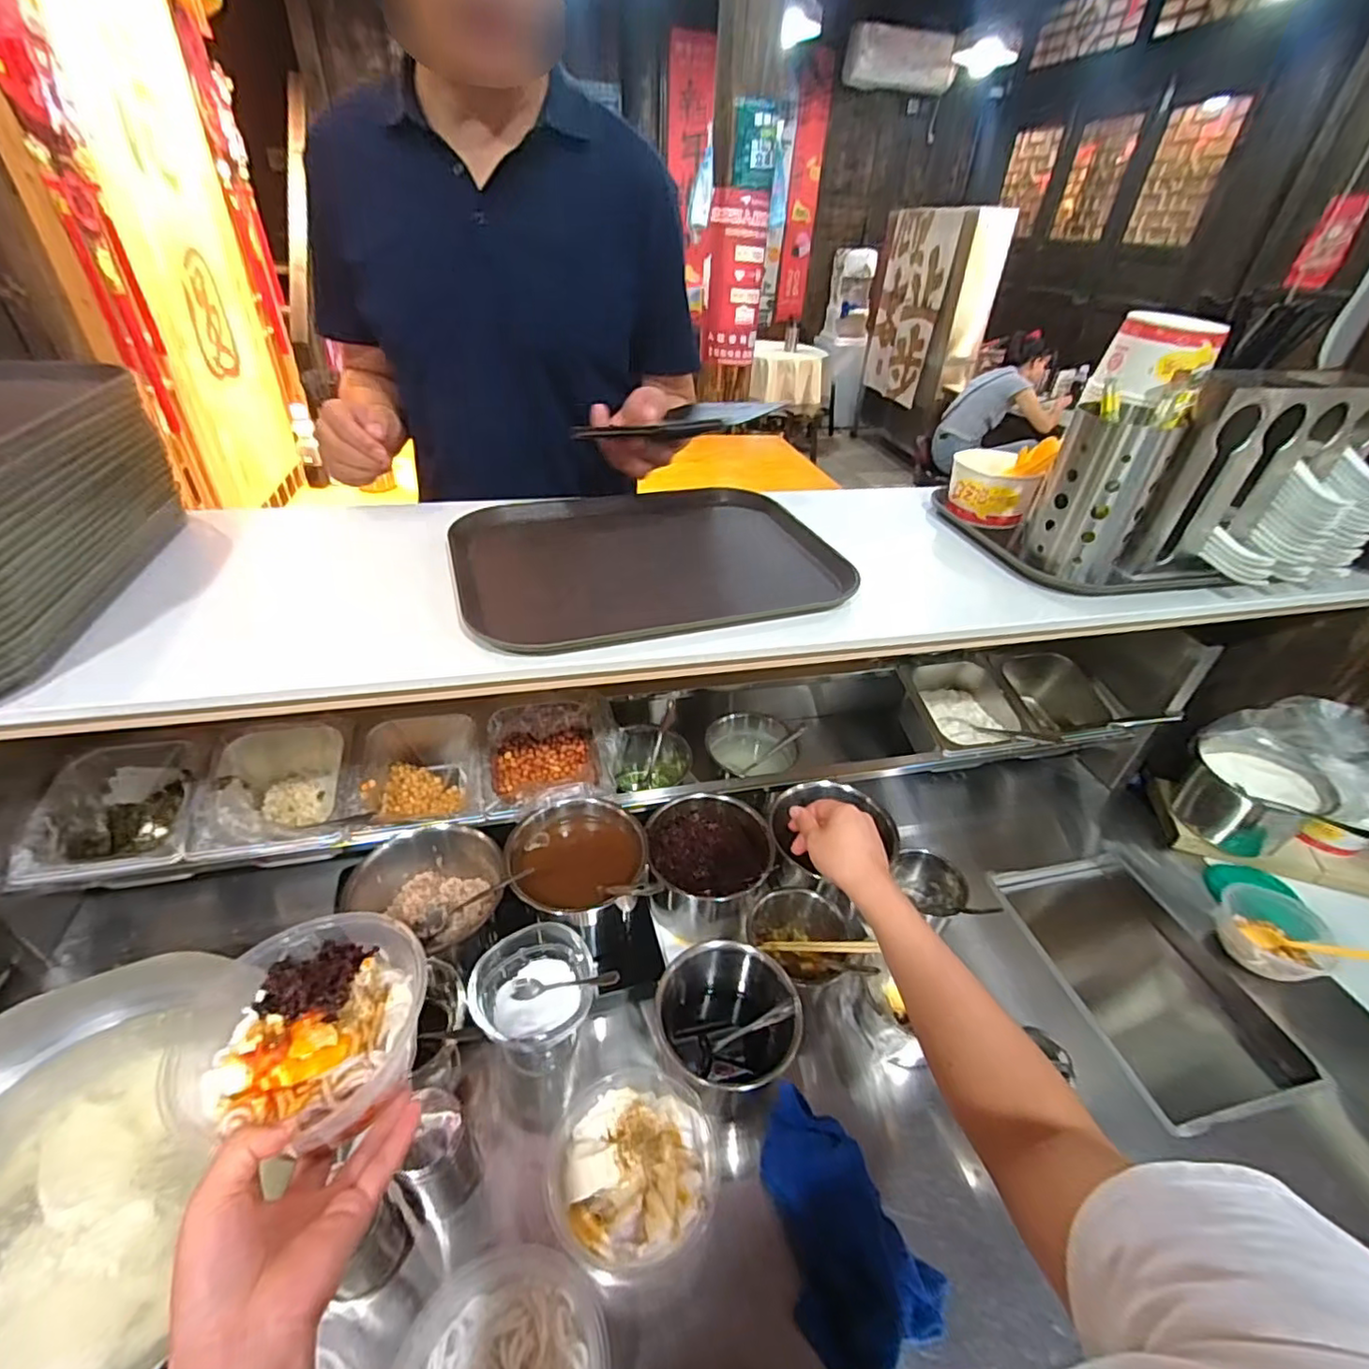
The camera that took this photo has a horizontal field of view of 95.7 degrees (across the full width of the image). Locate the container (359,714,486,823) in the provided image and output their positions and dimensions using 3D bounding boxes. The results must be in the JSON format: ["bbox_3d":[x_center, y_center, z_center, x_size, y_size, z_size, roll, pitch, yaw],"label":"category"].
[{"bbox_3d":[-0.335,0.129,0.800,0.142,0.083,0.178,-12,40,-20],"label":"container"}]

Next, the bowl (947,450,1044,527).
[{"bbox_3d":[0.407,-0.260,0.829,0.103,0.072,0.103,16,39,16],"label":"bowl"}]

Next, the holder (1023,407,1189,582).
[{"bbox_3d":[0.459,-0.211,0.690,0.102,0.164,0.095,26,43,27],"label":"holder"}]

